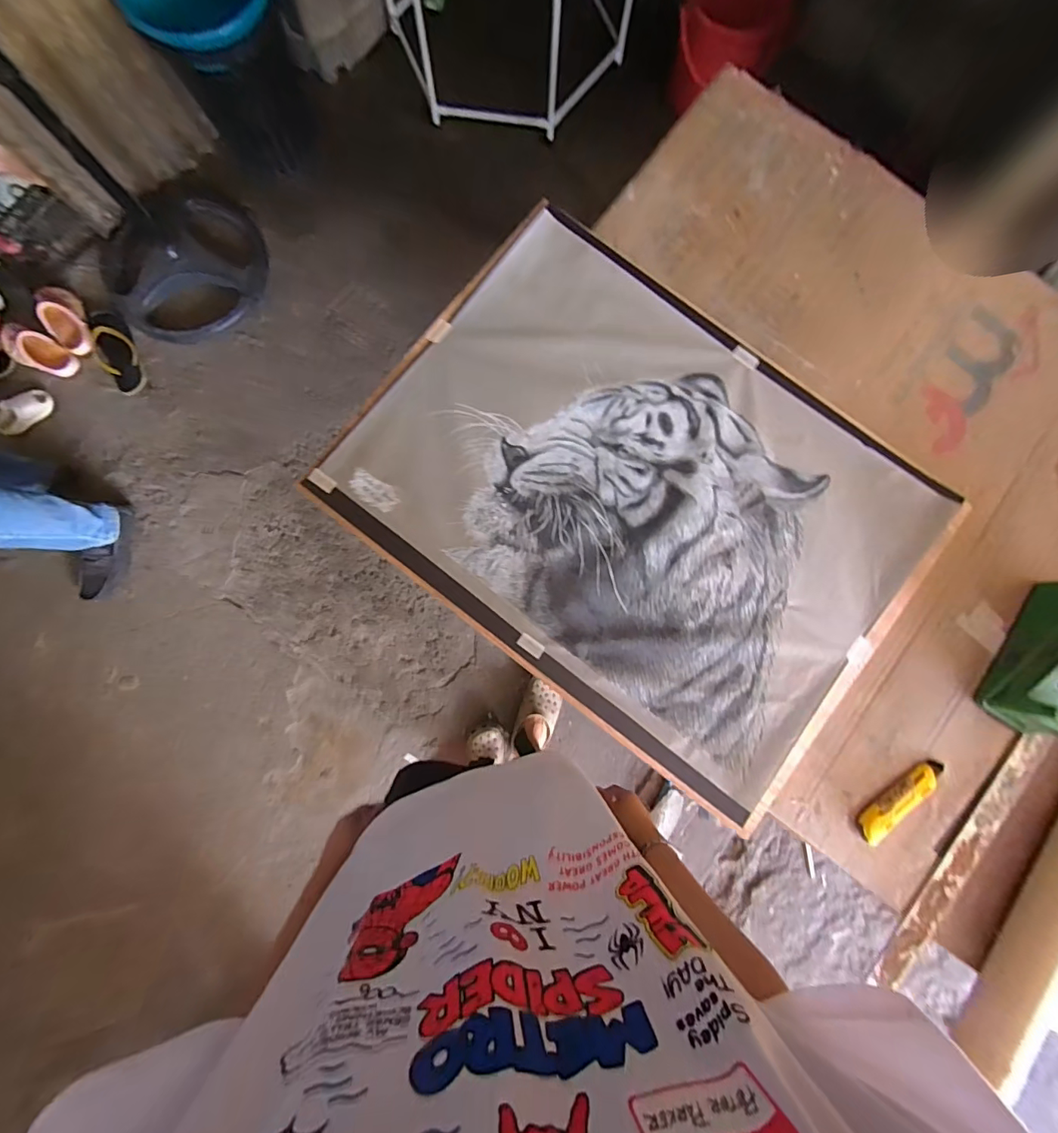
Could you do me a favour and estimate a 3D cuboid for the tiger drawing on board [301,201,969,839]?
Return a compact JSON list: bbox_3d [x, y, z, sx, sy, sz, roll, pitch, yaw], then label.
[{"bbox_3d":[0.156,-0.095,0.674,0.743,0.021,0.555,39,83,2],"label":"tiger drawing on board"}]

